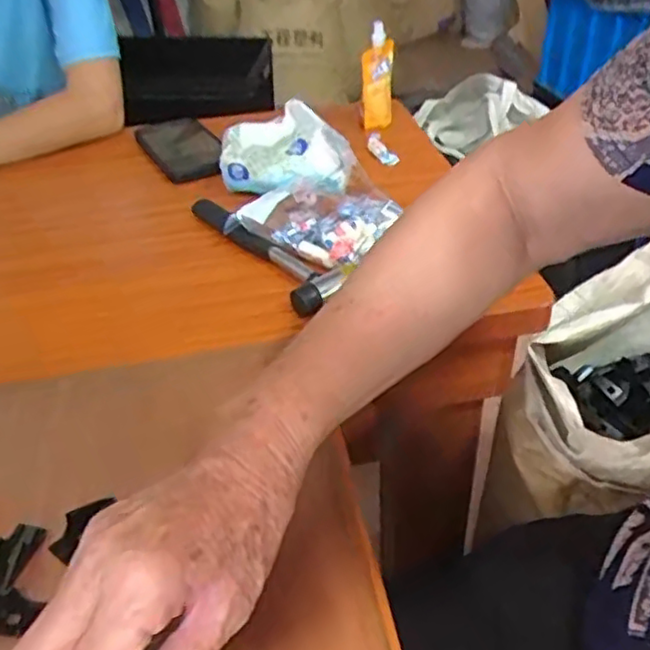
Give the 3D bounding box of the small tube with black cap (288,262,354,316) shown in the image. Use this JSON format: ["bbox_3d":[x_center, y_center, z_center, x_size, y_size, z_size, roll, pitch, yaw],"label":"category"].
[{"bbox_3d":[0.001,-0.029,0.535,0.064,0.022,0.021,-26,43,-28],"label":"small tube with black cap"}]

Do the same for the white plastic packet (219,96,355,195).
[{"bbox_3d":[-0.038,-0.183,0.692,0.131,0.081,0.103,6,38,10],"label":"white plastic packet"}]

